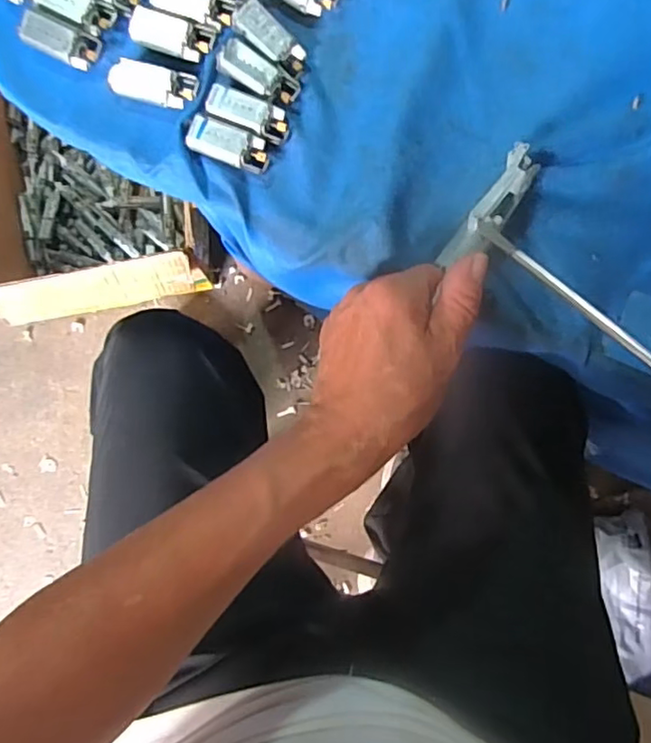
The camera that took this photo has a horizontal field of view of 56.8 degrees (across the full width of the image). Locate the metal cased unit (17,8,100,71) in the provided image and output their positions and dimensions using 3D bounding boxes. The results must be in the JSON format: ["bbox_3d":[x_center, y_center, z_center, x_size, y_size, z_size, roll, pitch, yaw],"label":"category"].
[{"bbox_3d":[-0.153,-0.191,0.348,0.043,0.015,0.020,26,85,2],"label":"metal cased unit"}]

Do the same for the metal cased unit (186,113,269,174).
[{"bbox_3d":[-0.055,-0.127,0.340,0.045,0.014,0.020,19,85,1],"label":"metal cased unit"}]

